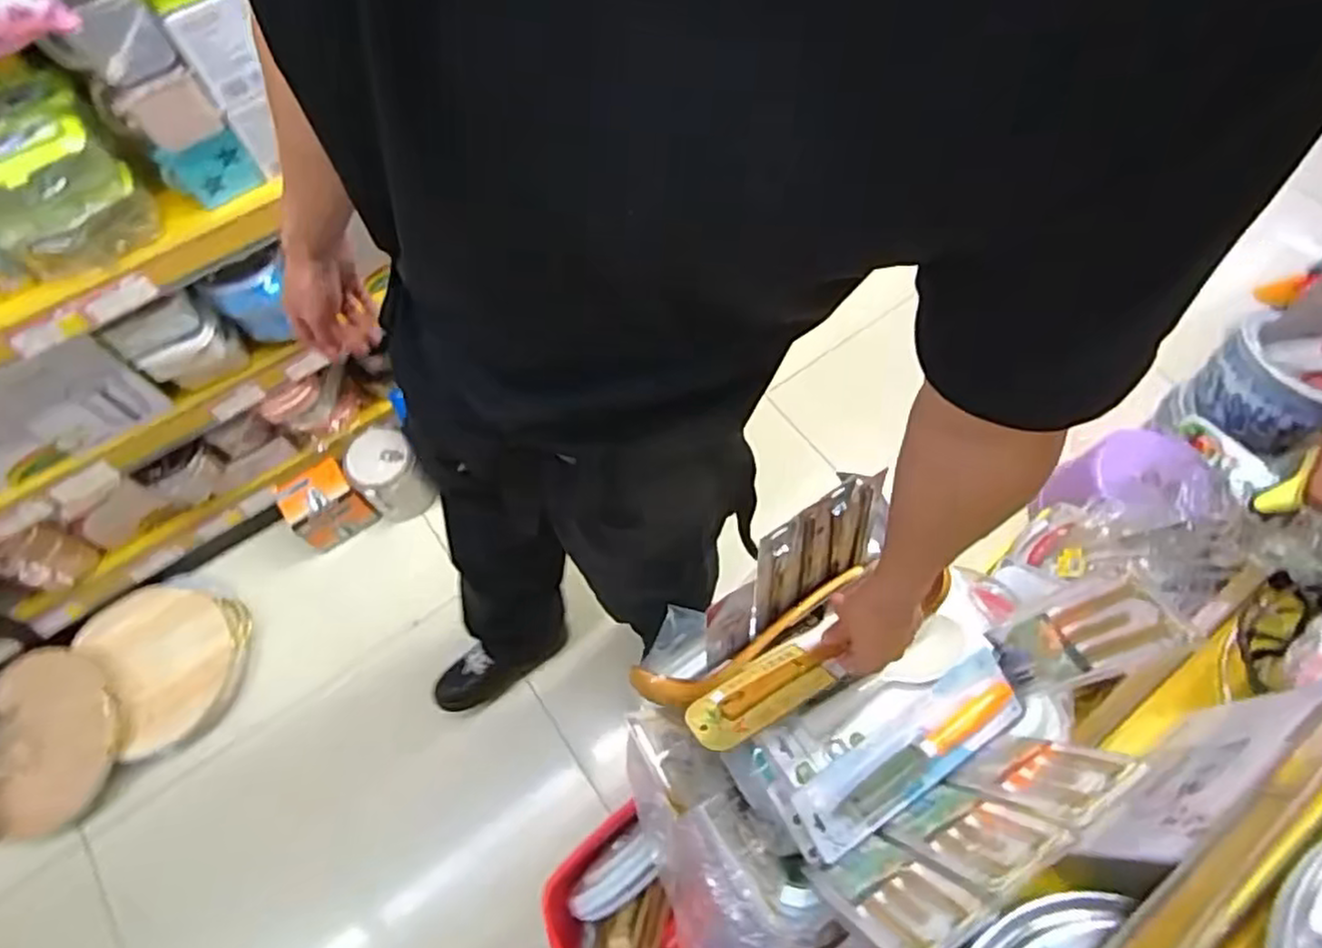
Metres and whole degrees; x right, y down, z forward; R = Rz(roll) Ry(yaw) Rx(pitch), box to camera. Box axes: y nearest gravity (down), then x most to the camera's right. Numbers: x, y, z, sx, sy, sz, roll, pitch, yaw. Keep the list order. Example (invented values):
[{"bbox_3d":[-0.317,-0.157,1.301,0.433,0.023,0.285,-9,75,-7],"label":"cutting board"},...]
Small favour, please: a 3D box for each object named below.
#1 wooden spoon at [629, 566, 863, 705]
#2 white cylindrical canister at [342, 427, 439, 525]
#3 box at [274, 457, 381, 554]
[{"bbox_3d":[0.103,0.179,0.752,0.274,0.049,0.055,-22,66,-9],"label":"wooden spoon"},{"bbox_3d":[-0.554,0.000,1.430,0.130,0.122,0.158,-35,69,-14],"label":"white cylindrical canister"},{"bbox_3d":[-0.680,0.069,1.435,0.144,0.117,0.124,-36,69,-14],"label":"box"}]

